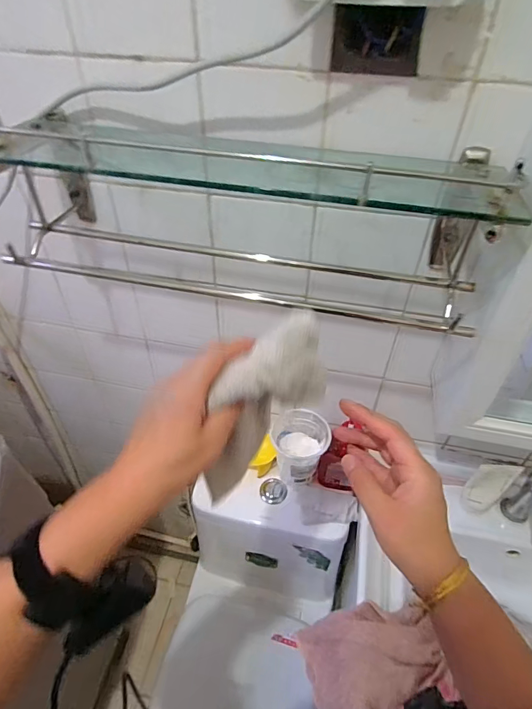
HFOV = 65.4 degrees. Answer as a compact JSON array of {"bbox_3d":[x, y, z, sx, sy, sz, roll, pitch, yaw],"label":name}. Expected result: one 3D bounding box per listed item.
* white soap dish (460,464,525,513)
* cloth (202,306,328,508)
[{"bbox_3d":[0.424,0.255,0.792,0.078,0.126,0.020,8,35,5],"label":"white soap dish"},{"bbox_3d":[-0.006,0.048,0.348,0.084,0.202,0.055,12,43,-12],"label":"cloth"}]

